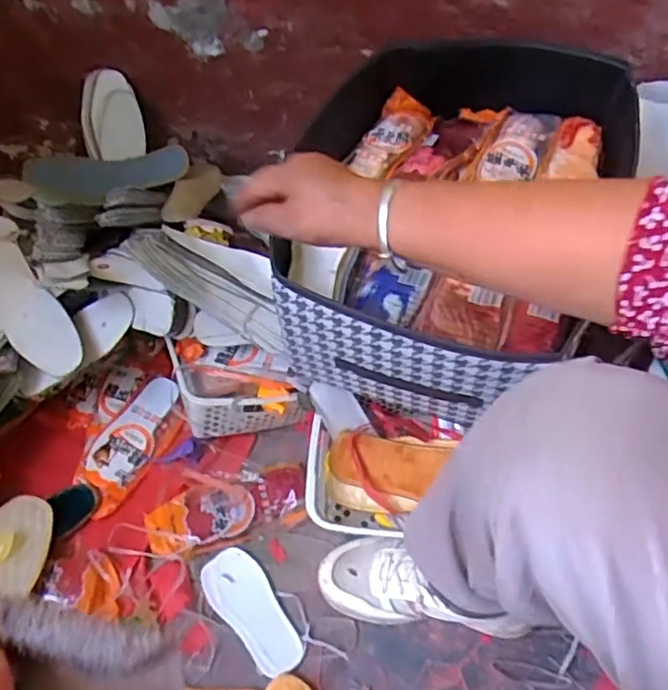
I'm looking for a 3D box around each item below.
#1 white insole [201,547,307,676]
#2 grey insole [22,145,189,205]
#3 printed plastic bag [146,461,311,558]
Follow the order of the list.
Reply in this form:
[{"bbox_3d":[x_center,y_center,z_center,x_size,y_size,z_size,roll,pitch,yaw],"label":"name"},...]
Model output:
[{"bbox_3d":[-0.092,0.298,0.692,0.065,0.007,0.148,-32,61,-24],"label":"white insole"},{"bbox_3d":[-0.357,-0.271,0.980,0.241,0.075,0.027,-10,10,-12],"label":"grey insole"},{"bbox_3d":[-0.129,0.201,0.757,0.193,0.023,0.080,-13,55,-12],"label":"printed plastic bag"}]

